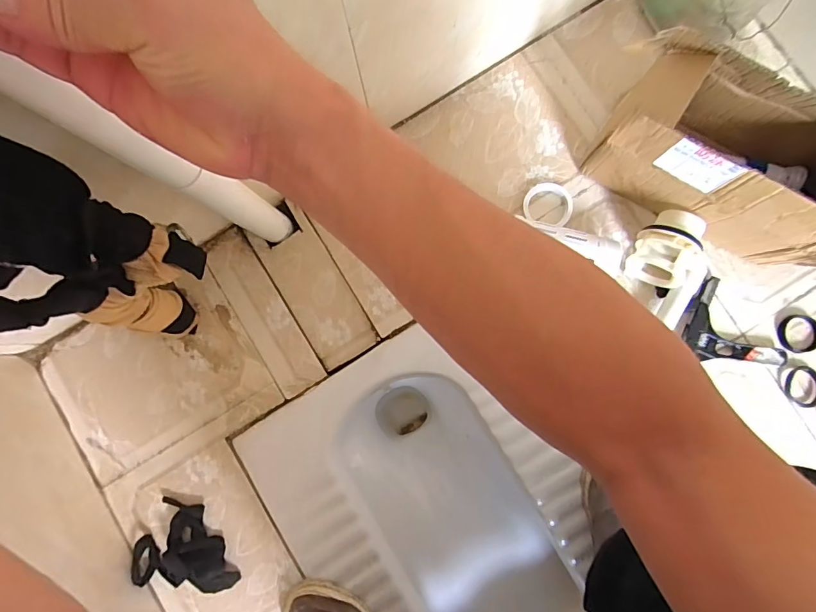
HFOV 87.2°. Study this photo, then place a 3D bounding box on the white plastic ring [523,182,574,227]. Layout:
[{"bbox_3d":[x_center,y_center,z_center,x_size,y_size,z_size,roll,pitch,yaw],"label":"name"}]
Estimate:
[{"bbox_3d":[0.210,-0.151,0.644,0.070,0.014,0.070,0,86,2],"label":"white plastic ring"}]

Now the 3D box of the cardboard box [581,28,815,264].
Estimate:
[{"bbox_3d":[0.414,-0.193,0.557,0.296,0.179,0.160,29,87,3],"label":"cardboard box"}]

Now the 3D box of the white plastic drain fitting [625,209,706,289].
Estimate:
[{"bbox_3d":[0.365,-0.078,0.599,0.089,0.083,0.093,38,88,4],"label":"white plastic drain fitting"}]

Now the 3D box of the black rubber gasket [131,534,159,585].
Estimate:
[{"bbox_3d":[-0.377,0.365,0.617,0.033,0.008,0.063,15,58,-34],"label":"black rubber gasket"}]

